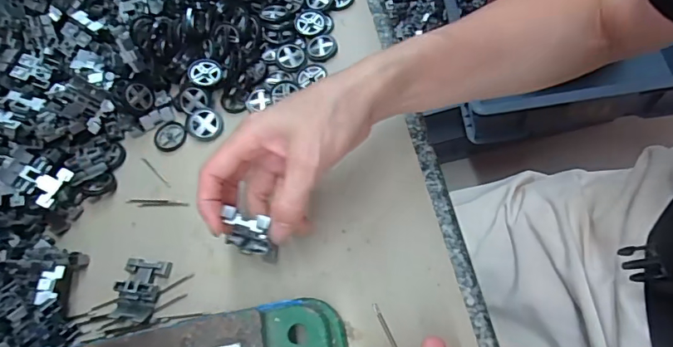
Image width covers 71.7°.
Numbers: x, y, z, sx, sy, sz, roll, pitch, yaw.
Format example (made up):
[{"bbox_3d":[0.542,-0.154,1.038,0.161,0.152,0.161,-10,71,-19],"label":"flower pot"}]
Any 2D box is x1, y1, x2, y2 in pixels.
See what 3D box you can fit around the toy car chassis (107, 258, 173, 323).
[{"bbox_3d":[-0.141,0.082,0.331,0.032,0.013,0.043,3,63,13],"label":"toy car chassis"}]

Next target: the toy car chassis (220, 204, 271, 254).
[{"bbox_3d":[-0.058,0.038,0.299,0.030,0.022,0.020,19,67,11],"label":"toy car chassis"}]

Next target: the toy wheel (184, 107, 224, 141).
[{"bbox_3d":[-0.112,-0.041,0.393,0.032,0.005,0.032,0,90,12],"label":"toy wheel"}]

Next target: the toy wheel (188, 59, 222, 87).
[{"bbox_3d":[-0.112,-0.086,0.395,0.027,0.005,0.026,-5,62,9],"label":"toy wheel"}]

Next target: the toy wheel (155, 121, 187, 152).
[{"bbox_3d":[-0.143,-0.033,0.398,0.027,0.006,0.030,-38,62,-10],"label":"toy wheel"}]

